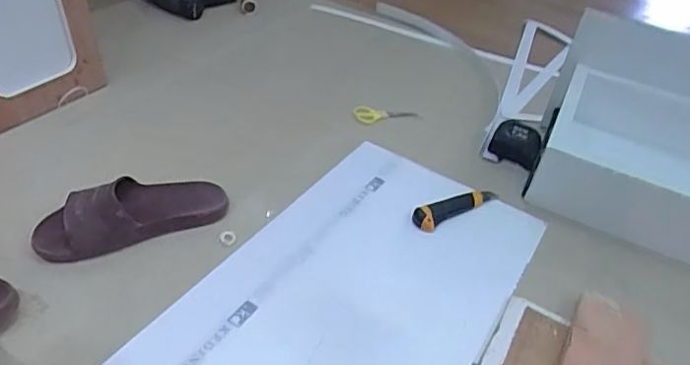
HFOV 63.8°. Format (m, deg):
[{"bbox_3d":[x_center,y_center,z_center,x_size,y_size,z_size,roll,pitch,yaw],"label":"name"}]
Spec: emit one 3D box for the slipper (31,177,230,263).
[{"bbox_3d":[-0.284,0.032,0.743,0.243,0.064,0.097,-14,41,-25],"label":"slipper"}]

